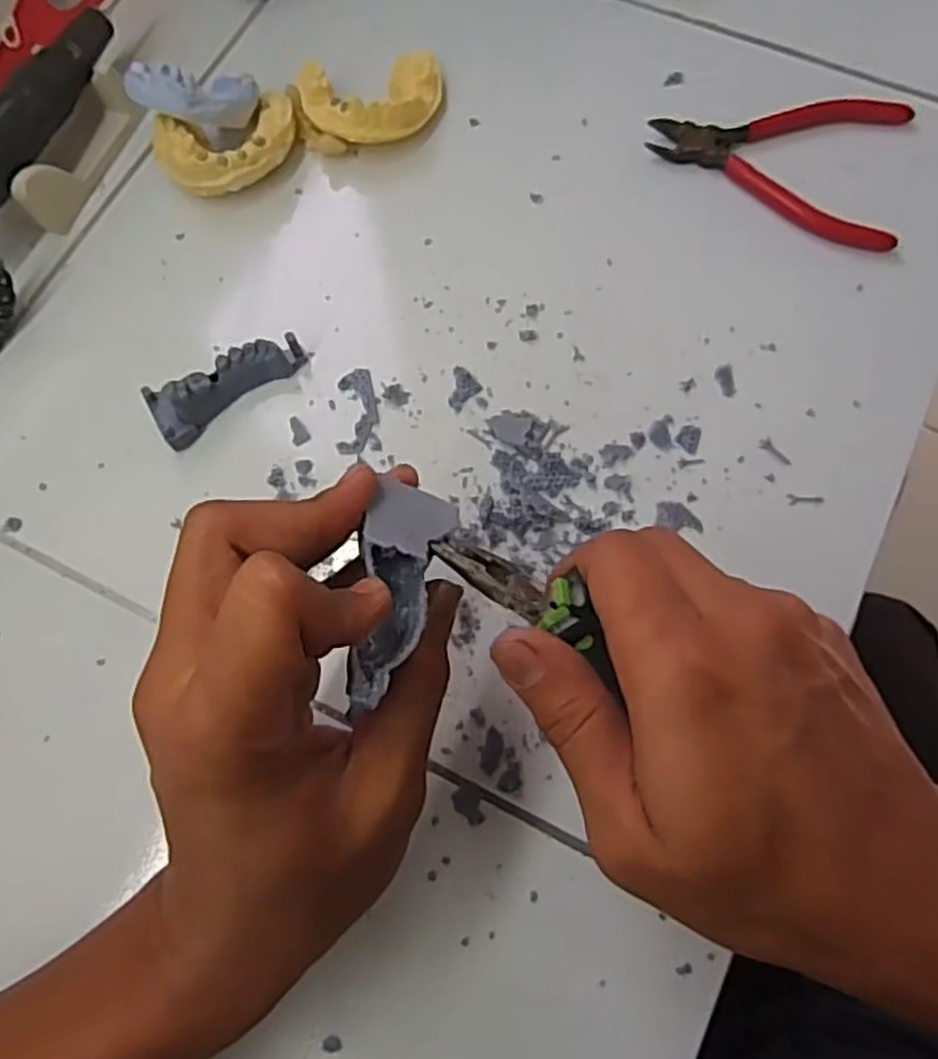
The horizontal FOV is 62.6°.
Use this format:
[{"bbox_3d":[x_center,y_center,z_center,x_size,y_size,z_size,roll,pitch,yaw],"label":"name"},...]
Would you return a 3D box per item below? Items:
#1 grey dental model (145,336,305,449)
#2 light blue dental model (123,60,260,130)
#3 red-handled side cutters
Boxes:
[{"bbox_3d":[-0.108,-0.067,0.344,0.071,0.023,0.024,-33,74,-8],"label":"grey dental model"},{"bbox_3d":[-0.133,-0.209,0.369,0.060,0.024,0.028,2,71,-15],"label":"light blue dental model"},{"bbox_3d":[0.153,-0.188,0.382,0.120,0.007,0.087,17,74,7],"label":"red-handled side cutters"}]

